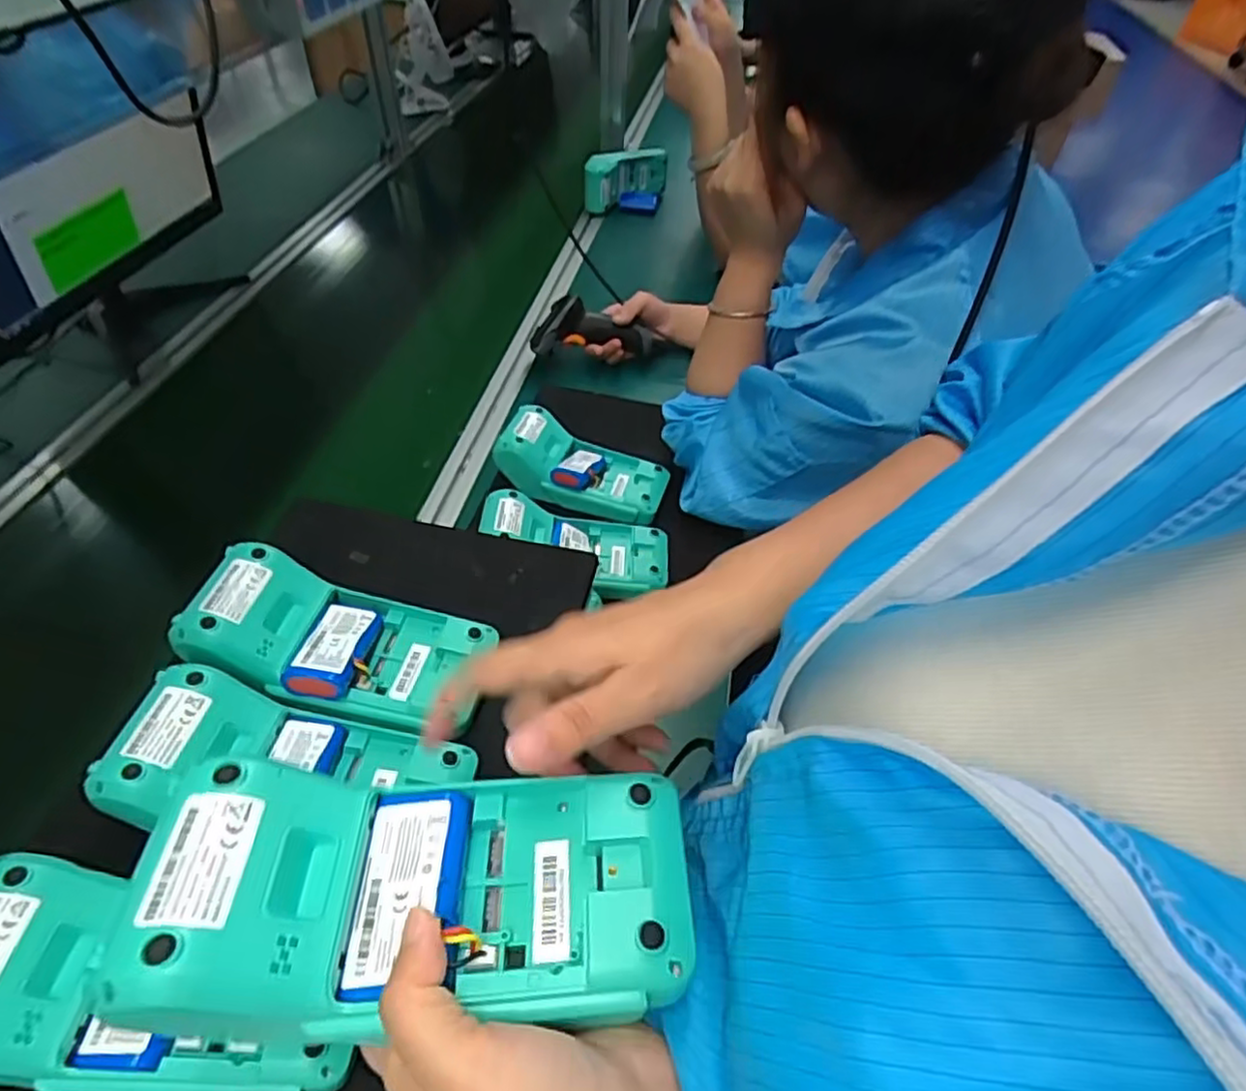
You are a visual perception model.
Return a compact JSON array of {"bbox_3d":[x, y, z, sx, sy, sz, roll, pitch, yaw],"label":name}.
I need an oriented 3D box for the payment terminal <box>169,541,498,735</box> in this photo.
[{"bbox_3d":[-0.167,0.056,0.416,0.164,0.058,0.081,9,48,5],"label":"payment terminal"}]

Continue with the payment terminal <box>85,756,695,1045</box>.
[{"bbox_3d":[-0.064,0.115,0.230,0.167,0.036,0.076,4,47,-11],"label":"payment terminal"}]

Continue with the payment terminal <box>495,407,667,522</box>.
[{"bbox_3d":[-0.045,-0.078,0.720,0.174,0.047,0.083,22,49,-3],"label":"payment terminal"}]

